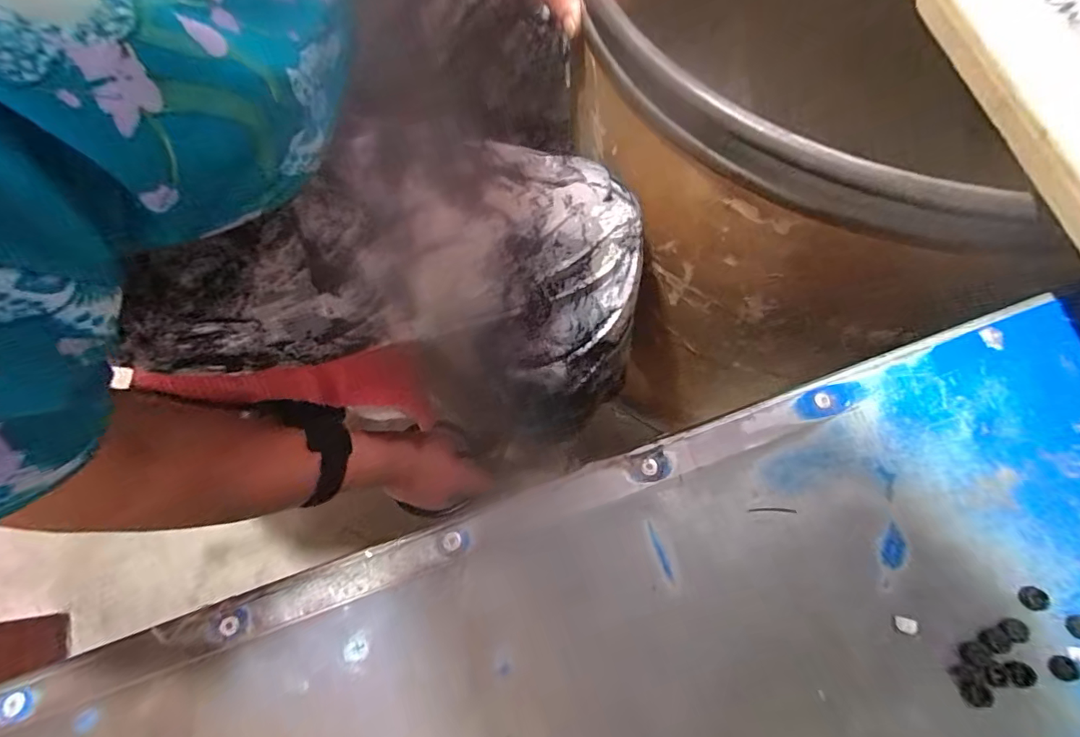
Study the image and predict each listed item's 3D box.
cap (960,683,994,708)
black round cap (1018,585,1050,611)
[{"bbox_3d":[0.164,0.123,0.175,0.010,0.004,0.008,15,68,15],"label":"cap"},{"bbox_3d":[0.193,0.090,0.182,0.010,0.004,0.008,6,66,11],"label":"black round cap"}]

